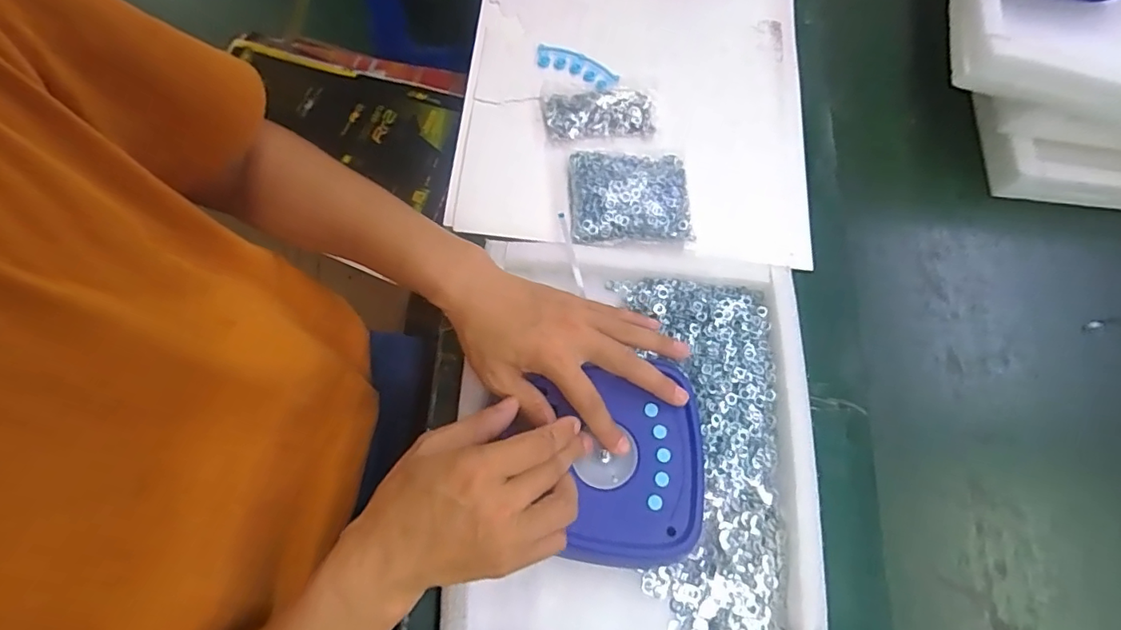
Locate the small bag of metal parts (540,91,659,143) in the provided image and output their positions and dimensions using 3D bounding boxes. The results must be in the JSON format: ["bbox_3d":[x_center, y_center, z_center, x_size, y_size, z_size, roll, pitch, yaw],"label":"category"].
[{"bbox_3d":[0.043,-0.217,0.588,0.124,0.019,0.059,-2,71,-4],"label":"small bag of metal parts"}]

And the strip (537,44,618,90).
[{"bbox_3d":[0.018,-0.280,0.615,0.093,0.009,0.035,25,71,6],"label":"strip"}]

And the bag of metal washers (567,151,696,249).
[{"bbox_3d":[0.070,-0.118,0.548,0.120,0.024,0.102,3,71,-2],"label":"bag of metal washers"}]

